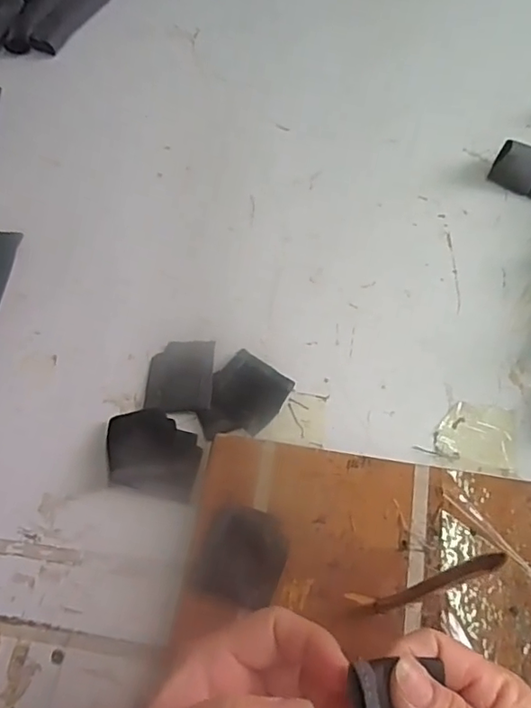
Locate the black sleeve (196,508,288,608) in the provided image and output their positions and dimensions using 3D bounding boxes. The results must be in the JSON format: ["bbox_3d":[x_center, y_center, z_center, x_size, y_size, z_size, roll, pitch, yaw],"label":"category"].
[{"bbox_3d":[-0.014,0.127,0.353,0.051,0.008,0.055,16,67,10],"label":"black sleeve"}]

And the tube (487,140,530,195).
[{"bbox_3d":[0.210,-0.158,0.464,0.036,0.025,0.036,24,69,13],"label":"tube"}]

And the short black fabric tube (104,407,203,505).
[{"bbox_3d":[-0.078,0.067,0.388,0.066,0.007,0.057,10,66,8],"label":"short black fabric tube"}]

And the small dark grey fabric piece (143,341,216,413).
[{"bbox_3d":[-0.062,0.015,0.409,0.049,0.004,0.054,2,66,4],"label":"small dark grey fabric piece"}]

